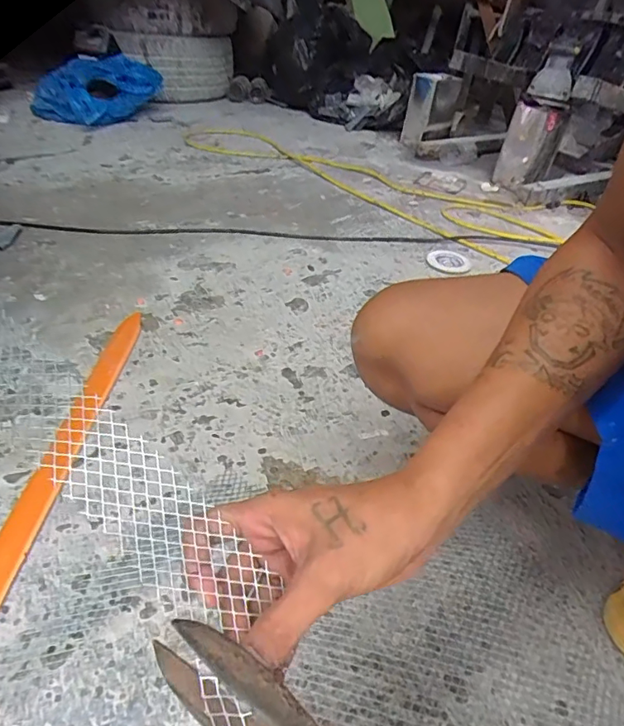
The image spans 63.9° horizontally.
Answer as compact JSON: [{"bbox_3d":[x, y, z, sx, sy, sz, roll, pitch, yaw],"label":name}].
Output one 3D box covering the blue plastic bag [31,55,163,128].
[{"bbox_3d":[-0.647,-0.826,1.502,0.357,0.165,0.226,-4,40,-13],"label":"blue plastic bag"}]

